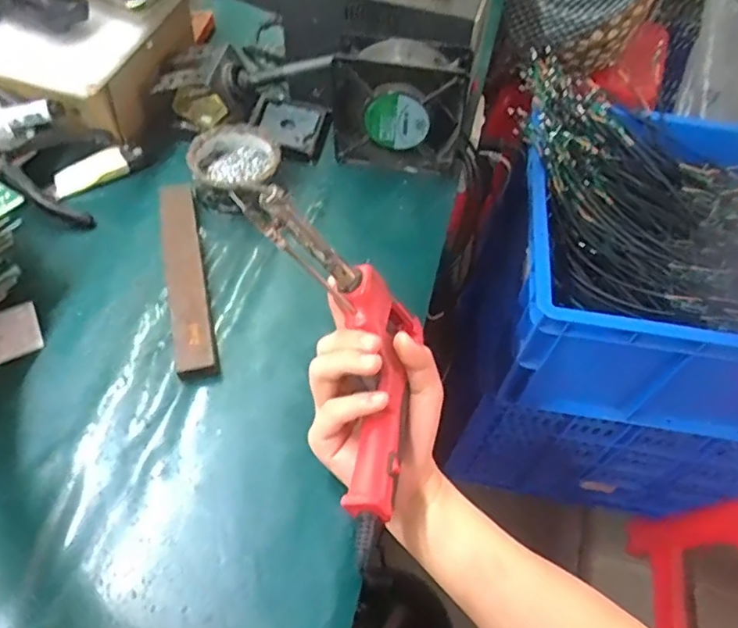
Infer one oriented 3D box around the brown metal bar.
[{"bbox_3d":[-0.155,-0.031,0.495,0.032,0.027,0.190,-10,57,-12],"label":"brown metal bar"}]

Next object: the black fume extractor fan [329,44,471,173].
[{"bbox_3d":[0.030,-0.200,0.550,0.118,0.115,0.062,11,55,2],"label":"black fume extractor fan"}]

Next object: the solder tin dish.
[{"bbox_3d":[-0.126,-0.144,0.547,0.079,0.027,0.066,-13,58,-14],"label":"solder tin dish"}]

